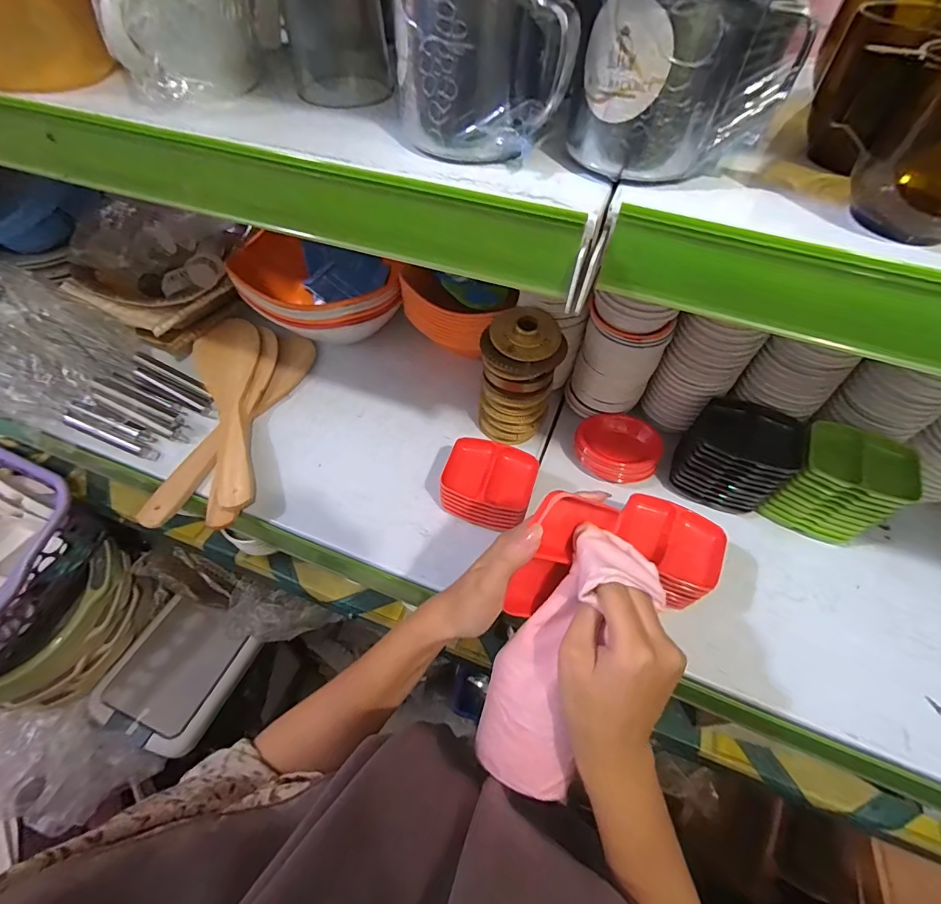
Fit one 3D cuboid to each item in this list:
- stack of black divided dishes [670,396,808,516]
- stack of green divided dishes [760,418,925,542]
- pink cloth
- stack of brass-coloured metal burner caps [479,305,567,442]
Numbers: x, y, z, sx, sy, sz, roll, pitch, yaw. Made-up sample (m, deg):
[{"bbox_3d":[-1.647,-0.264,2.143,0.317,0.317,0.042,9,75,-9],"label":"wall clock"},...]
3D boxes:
[{"bbox_3d":[0.298,0.002,0.509,0.107,0.101,0.094,28,60,16],"label":"stack of black divided dishes"},{"bbox_3d":[0.390,0.039,0.485,0.092,0.120,0.066,24,59,14],"label":"stack of green divided dishes"},{"bbox_3d":[0.063,0.153,0.317,0.077,0.047,0.191,25,98,15],"label":"pink cloth"},{"bbox_3d":[0.056,-0.082,0.528,0.084,0.160,0.073,13,57,7],"label":"stack of brass-coloured metal burner caps"}]

